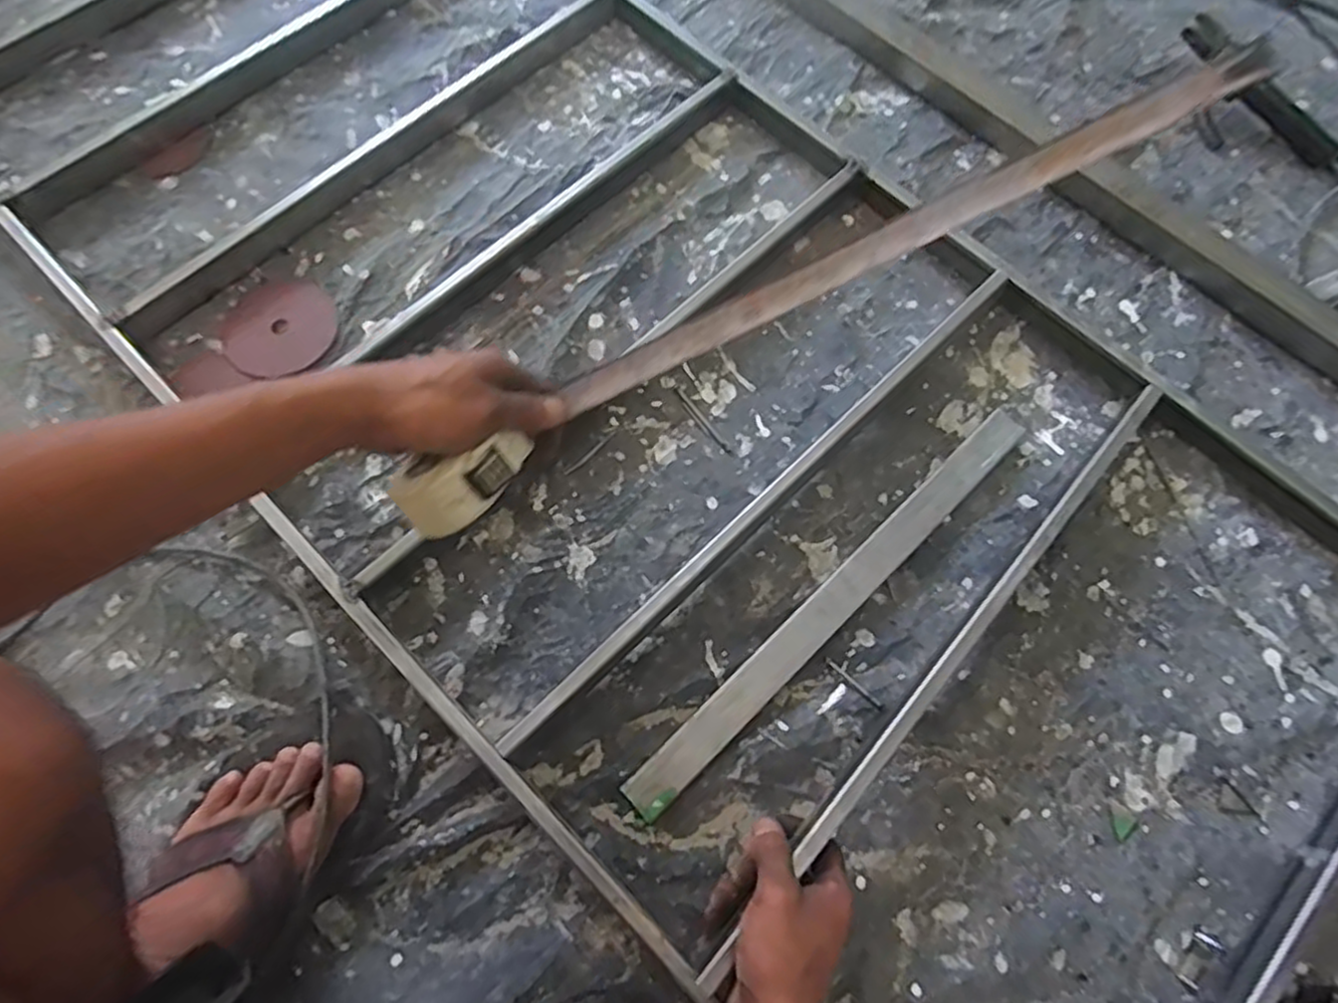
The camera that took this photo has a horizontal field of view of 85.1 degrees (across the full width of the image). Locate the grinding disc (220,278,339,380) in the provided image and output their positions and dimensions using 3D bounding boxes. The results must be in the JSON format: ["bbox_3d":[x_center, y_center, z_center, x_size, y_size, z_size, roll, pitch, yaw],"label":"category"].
[{"bbox_3d":[-0.363,-0.162,0.677,0.100,0.007,0.098,0,72,0],"label":"grinding disc"}]

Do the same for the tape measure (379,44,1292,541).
[{"bbox_3d":[0.078,-0.122,0.434,0.532,0.049,0.055,-28,73,5],"label":"tape measure"}]

